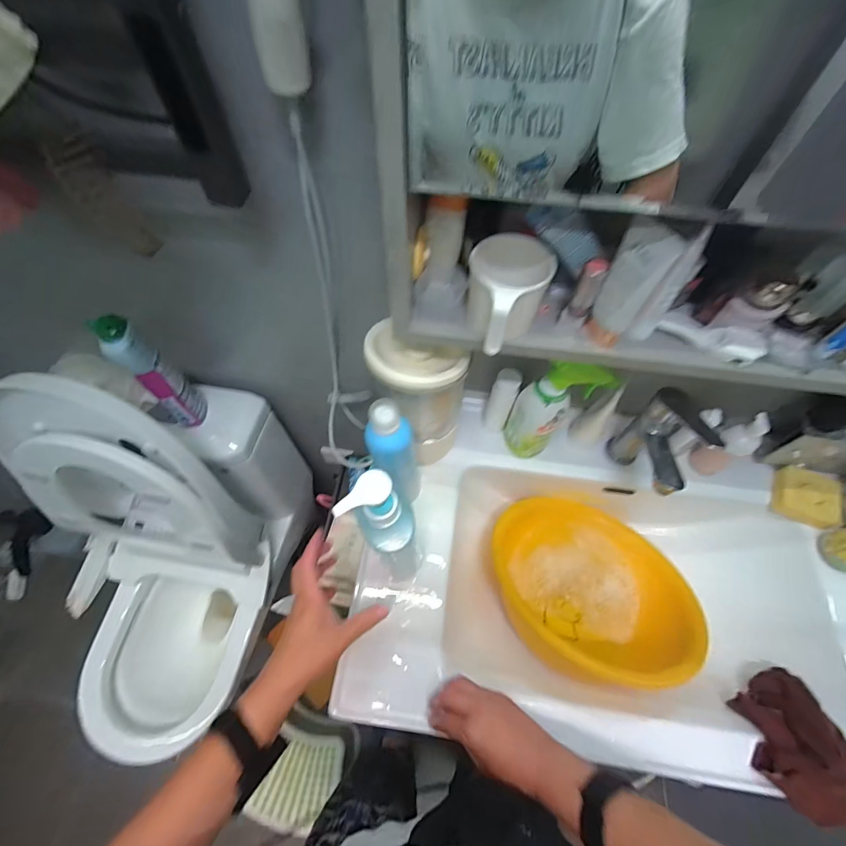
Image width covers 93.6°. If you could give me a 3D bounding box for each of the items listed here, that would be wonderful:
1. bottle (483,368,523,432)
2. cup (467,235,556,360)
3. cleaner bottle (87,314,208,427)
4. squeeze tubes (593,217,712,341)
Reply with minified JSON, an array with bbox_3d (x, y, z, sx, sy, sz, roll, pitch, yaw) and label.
[{"bbox_3d":[0.126,-0.034,0.640,0.039,0.136,0.031,18,62,9],"label":"bottle"},{"bbox_3d":[0.078,-0.121,0.380,0.076,0.075,0.096,14,62,7],"label":"cup"},{"bbox_3d":[-0.445,-0.077,0.675,0.061,0.264,0.065,-40,68,-20],"label":"cleaner bottle"},{"bbox_3d":[0.197,-0.126,0.358,0.052,0.116,0.057,-35,66,-18],"label":"squeeze tubes"}]

